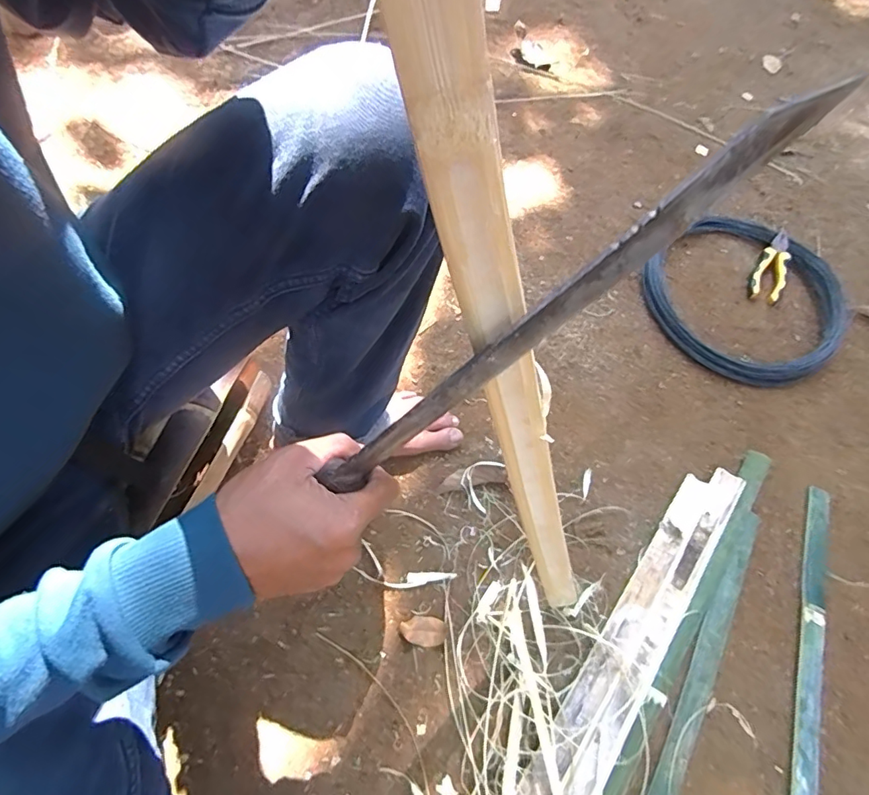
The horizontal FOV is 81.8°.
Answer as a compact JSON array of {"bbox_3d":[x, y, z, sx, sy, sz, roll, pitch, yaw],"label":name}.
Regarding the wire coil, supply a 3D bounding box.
[{"bbox_3d":[0.492,-0.157,0.788,0.297,0.037,0.284,1,63,-3],"label":"wire coil"}]

